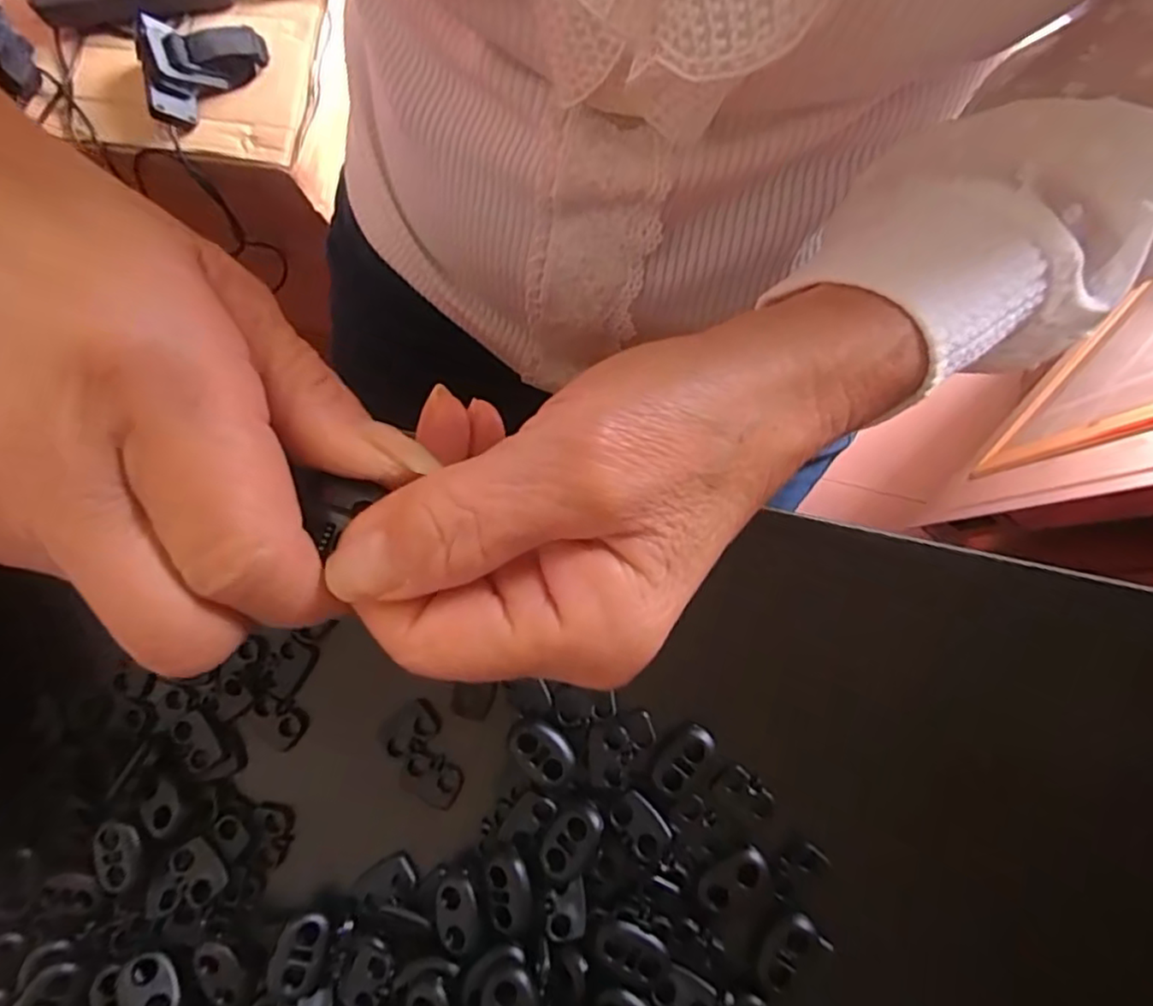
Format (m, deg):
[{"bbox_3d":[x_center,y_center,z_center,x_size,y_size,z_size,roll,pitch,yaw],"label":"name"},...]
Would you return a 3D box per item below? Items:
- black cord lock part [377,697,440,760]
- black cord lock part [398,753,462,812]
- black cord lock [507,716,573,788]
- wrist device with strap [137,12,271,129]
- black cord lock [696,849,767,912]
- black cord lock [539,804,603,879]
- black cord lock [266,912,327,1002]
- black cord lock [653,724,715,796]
[{"bbox_3d":[-0.051,0.068,0.196,0.019,0.004,0.013,-35,83,-1],"label":"black cord lock part"},{"bbox_3d":[-0.043,0.082,0.194,0.019,0.004,0.013,28,86,6],"label":"black cord lock part"},{"bbox_3d":[-0.010,0.071,0.189,0.014,0.006,0.020,-41,83,-2],"label":"black cord lock"},{"bbox_3d":[-0.282,-0.331,0.495,0.089,0.036,0.065,-14,83,2],"label":"wrist device with strap"},{"bbox_3d":[0.044,0.105,0.182,0.020,0.004,0.010,-31,83,0],"label":"black cord lock"},{"bbox_3d":[-0.002,0.094,0.181,0.013,0.005,0.020,26,77,30],"label":"black cord lock"},{"bbox_3d":[-0.078,0.128,0.183,0.012,0.008,0.020,9,84,4],"label":"black cord lock"},{"bbox_3d":[0.030,0.073,0.187,0.010,0.006,0.021,40,87,7],"label":"black cord lock"}]

